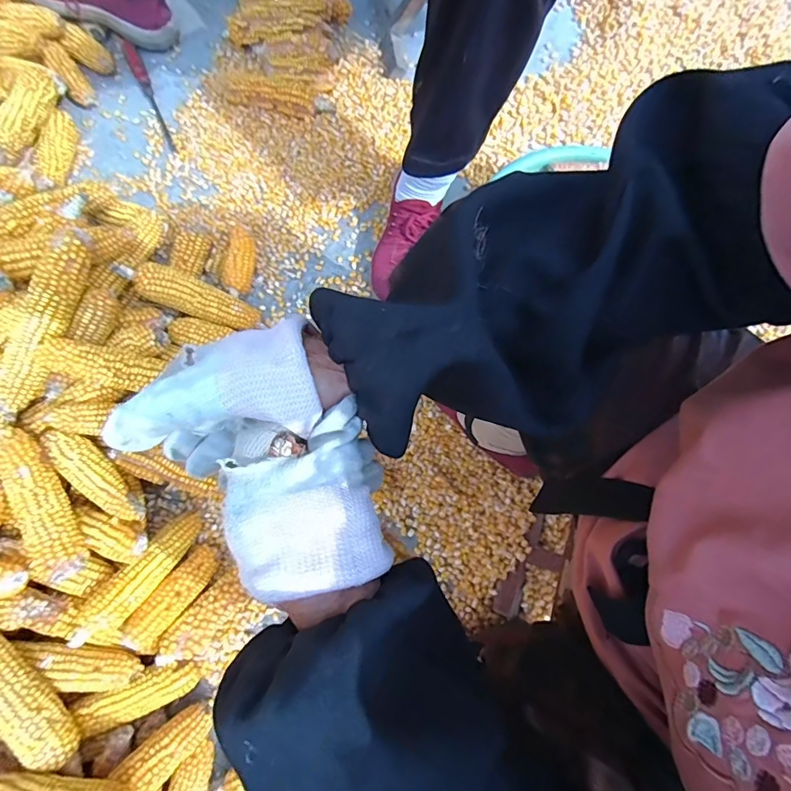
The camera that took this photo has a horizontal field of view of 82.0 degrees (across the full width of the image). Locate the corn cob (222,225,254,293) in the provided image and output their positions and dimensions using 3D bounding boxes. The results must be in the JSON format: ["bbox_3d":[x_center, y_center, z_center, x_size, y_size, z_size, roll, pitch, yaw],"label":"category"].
[{"bbox_3d":[-0.237,-0.211,0.701,0.046,0.042,0.110,4,76,0],"label":"corn cob"}]

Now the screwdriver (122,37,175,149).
[{"bbox_3d":[-0.428,-0.527,0.790,0.023,0.016,0.244,-26,77,-7],"label":"screwdriver"}]

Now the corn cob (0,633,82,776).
[{"bbox_3d":[-0.391,0.316,0.471,0.039,0.039,0.187,-34,98,-8],"label":"corn cob"}]

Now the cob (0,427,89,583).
[{"bbox_3d":[-0.403,0.121,0.511,0.053,0.041,0.176,-24,77,-6],"label":"cob"}]

